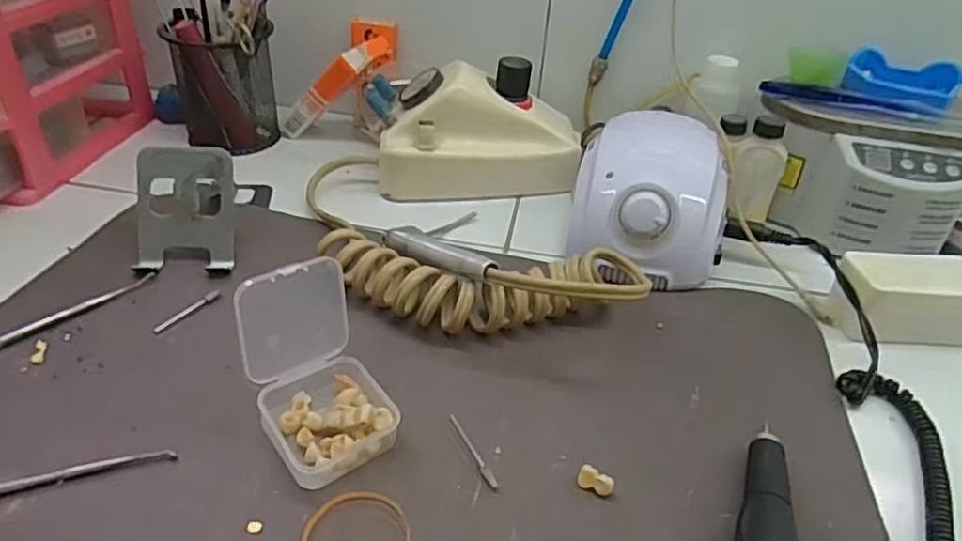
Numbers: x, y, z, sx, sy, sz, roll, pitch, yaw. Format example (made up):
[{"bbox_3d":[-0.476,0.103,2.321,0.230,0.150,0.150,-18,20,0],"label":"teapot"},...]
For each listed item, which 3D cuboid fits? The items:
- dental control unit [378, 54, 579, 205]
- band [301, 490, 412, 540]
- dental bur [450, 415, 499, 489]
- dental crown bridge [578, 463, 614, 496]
[{"bbox_3d":[0.001,-0.118,0.524,0.163,0.084,0.072,-2,38,-8],"label":"dental control unit"},{"bbox_3d":[-0.053,0.113,0.275,0.045,0.004,0.042,3,38,-2],"label":"band"},{"bbox_3d":[-0.004,0.088,0.314,0.004,0.004,0.045,-16,42,-24],"label":"dental bur"},{"bbox_3d":[0.054,0.100,0.302,0.016,0.009,0.008,19,40,18],"label":"dental crown bridge"}]

